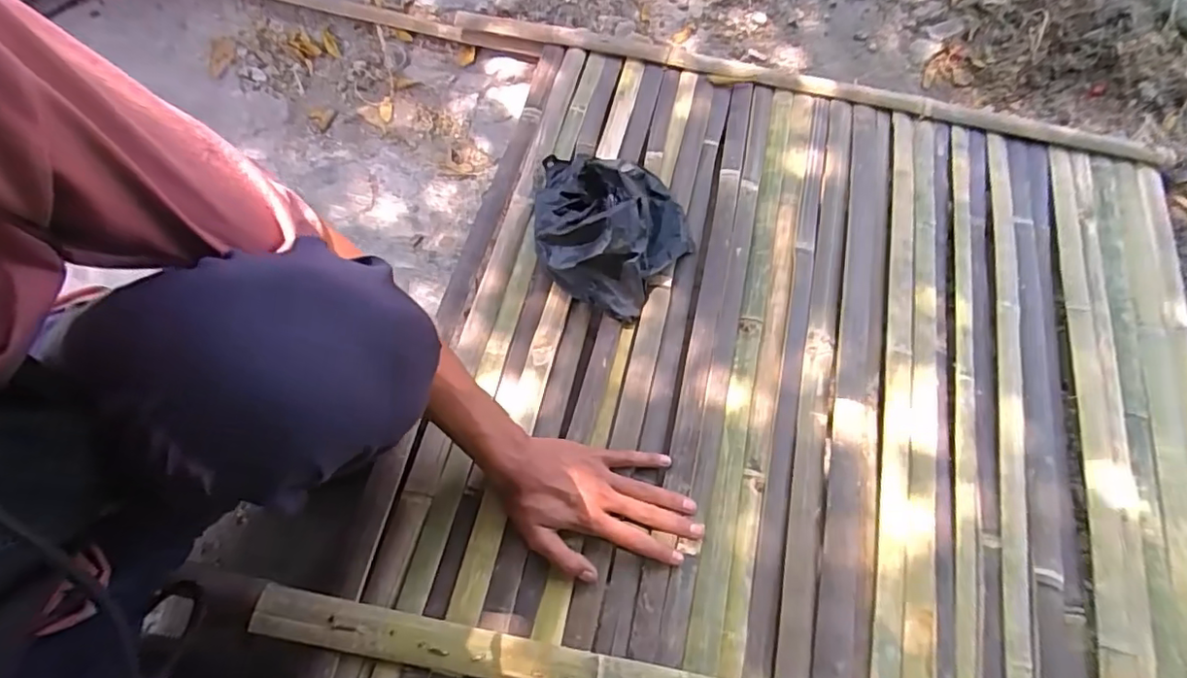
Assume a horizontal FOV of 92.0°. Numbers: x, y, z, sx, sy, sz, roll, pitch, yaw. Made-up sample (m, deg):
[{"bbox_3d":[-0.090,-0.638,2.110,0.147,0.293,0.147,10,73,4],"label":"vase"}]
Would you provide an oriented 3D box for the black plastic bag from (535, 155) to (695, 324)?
[{"bbox_3d":[0.001,-0.149,0.673,0.219,0.103,0.172,36,67,12],"label":"black plastic bag"}]

